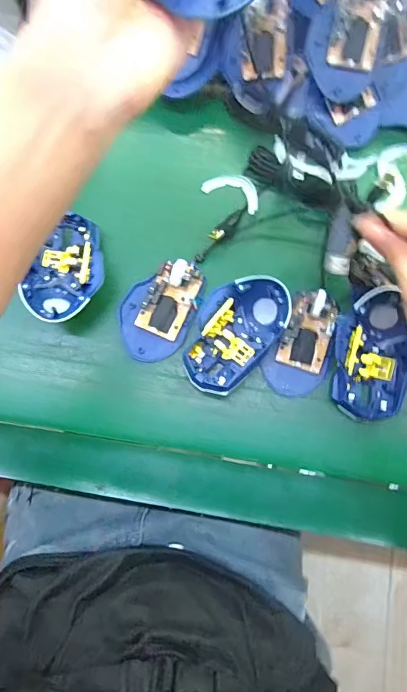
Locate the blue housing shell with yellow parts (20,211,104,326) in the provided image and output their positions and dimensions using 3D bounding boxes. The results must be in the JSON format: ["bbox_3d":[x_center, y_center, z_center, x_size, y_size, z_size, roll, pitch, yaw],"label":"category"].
[{"bbox_3d":[-0.137,-0.076,0.438,0.077,0.037,0.115,16,76,3],"label":"blue housing shell with yellow parts"}]

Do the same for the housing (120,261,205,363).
[{"bbox_3d":[-0.046,-0.039,0.434,0.072,0.031,0.103,24,76,5],"label":"housing"}]

